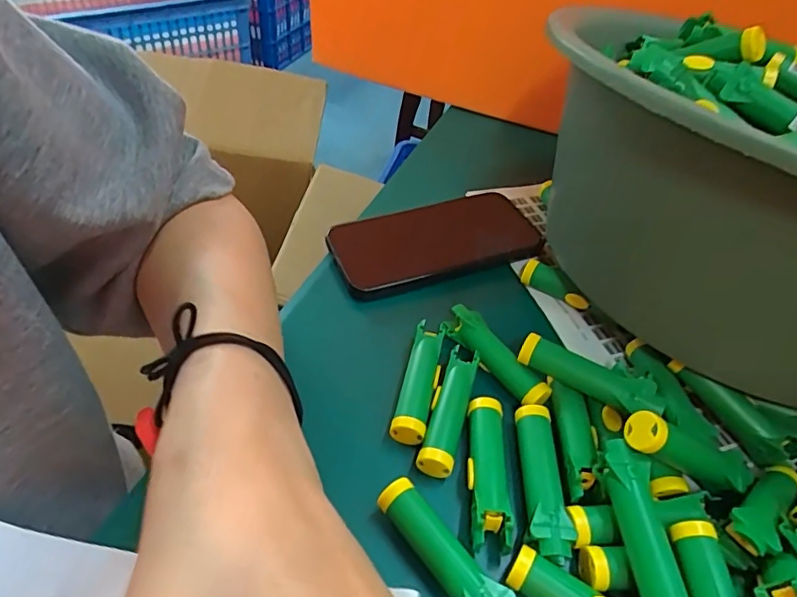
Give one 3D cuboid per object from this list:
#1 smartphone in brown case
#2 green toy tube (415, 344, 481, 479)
[{"bbox_3d":[0.029,-0.046,0.414,0.159,0.012,0.073,-14,49,-20],"label":"smartphone in brown case"},{"bbox_3d":[0.029,0.063,0.302,0.019,0.018,0.074,15,46,8],"label":"green toy tube"}]

